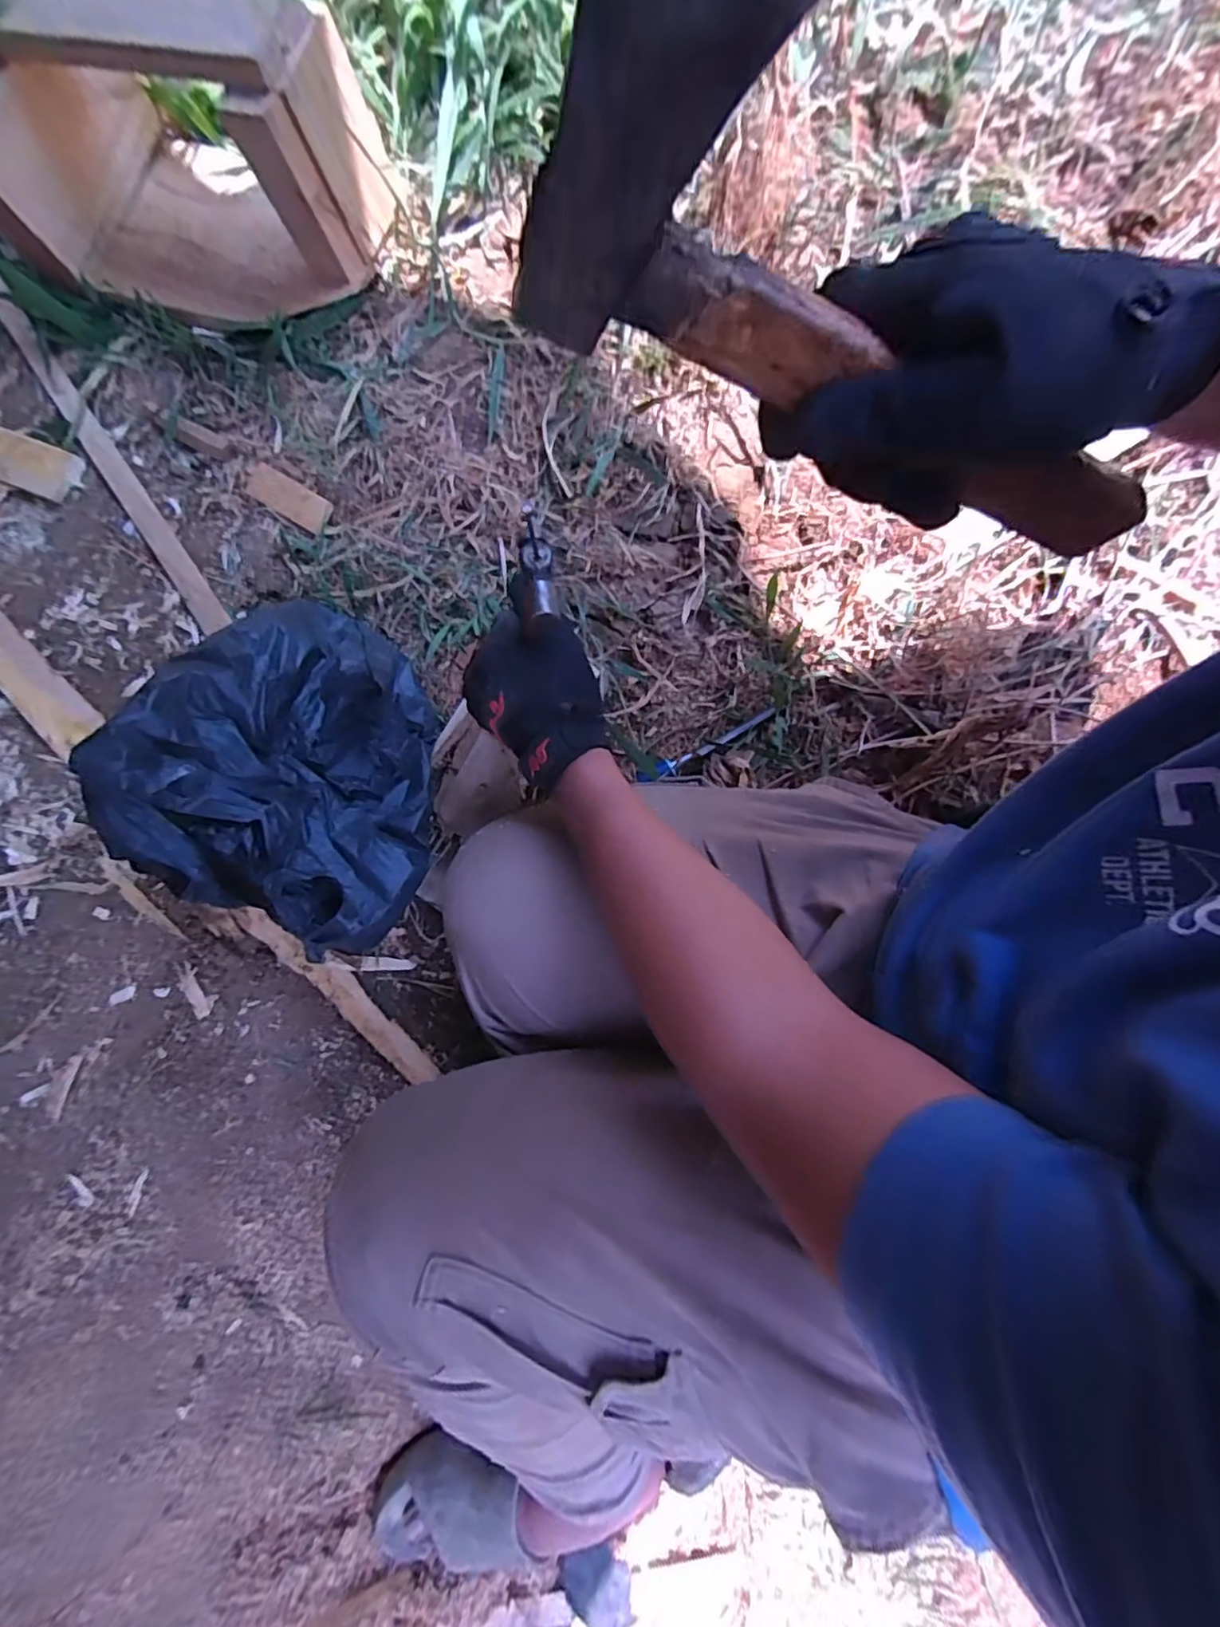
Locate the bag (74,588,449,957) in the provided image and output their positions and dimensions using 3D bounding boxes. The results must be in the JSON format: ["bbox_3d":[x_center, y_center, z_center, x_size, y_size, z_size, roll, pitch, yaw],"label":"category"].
[{"bbox_3d":[-0.234,-0.046,0.480,0.212,0.158,0.278,21,75,4],"label":"bag"}]

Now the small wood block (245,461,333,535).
[{"bbox_3d":[-0.322,-0.315,0.592,0.094,0.007,0.034,33,97,8],"label":"small wood block"}]

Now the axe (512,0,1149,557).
[{"bbox_3d":[0.119,-0.174,0.239,0.316,0.103,0.025,13,72,-28],"label":"axe"}]

